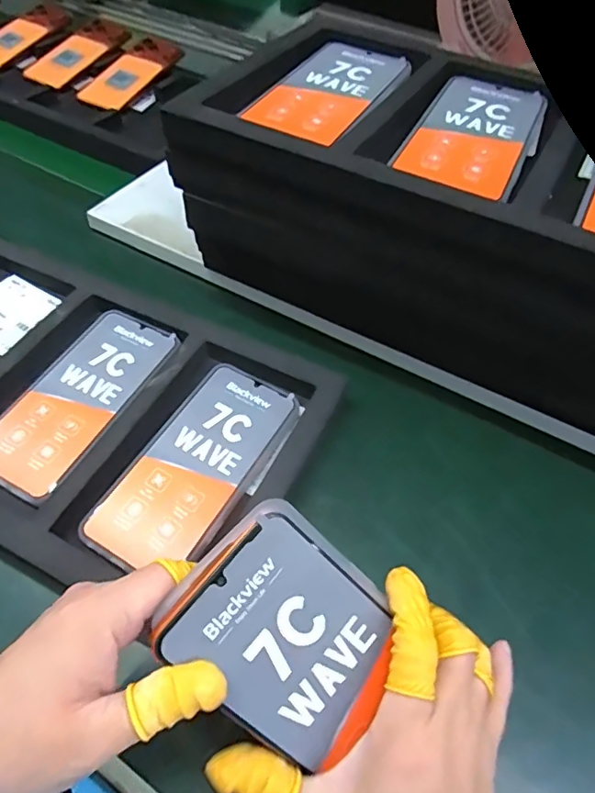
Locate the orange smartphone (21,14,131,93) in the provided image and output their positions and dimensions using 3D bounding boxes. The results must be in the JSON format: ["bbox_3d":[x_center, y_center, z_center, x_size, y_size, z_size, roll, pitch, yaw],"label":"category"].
[{"bbox_3d":[-0.329,-0.509,0.756,0.091,0.019,0.174,31,73,16],"label":"orange smartphone"}]

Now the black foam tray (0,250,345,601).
[{"bbox_3d":[-0.224,-0.012,0.402,0.475,0.024,0.217,22,58,12],"label":"black foam tray"}]

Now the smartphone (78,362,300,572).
[{"bbox_3d":[-0.069,0.047,0.361,0.078,0.005,0.162,28,59,15],"label":"smartphone"}]

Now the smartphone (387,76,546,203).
[{"bbox_3d":[0.126,-0.188,0.358,0.075,0.005,0.153,24,55,13],"label":"smartphone"}]

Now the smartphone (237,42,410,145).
[{"bbox_3d":[0.028,-0.237,0.392,0.078,0.004,0.156,25,55,15],"label":"smartphone"}]

